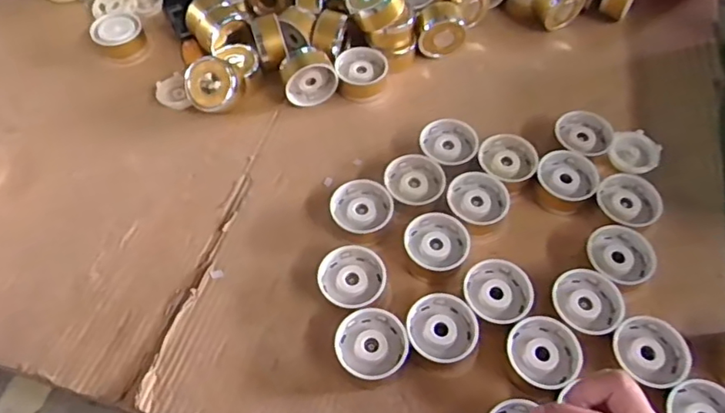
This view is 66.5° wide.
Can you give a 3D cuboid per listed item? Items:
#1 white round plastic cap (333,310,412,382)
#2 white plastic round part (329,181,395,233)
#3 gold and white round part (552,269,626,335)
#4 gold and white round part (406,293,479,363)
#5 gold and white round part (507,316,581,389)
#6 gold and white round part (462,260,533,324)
[{"bbox_3d":[0.008,0.137,0.547,0.066,0.032,0.066,0,57,0],"label":"white round plastic cap"},{"bbox_3d":[-0.001,0.006,0.632,0.071,0.035,0.064,15,59,9],"label":"white plastic round part"},{"bbox_3d":[0.225,0.101,0.566,0.065,0.042,0.069,0,57,0],"label":"gold and white round part"},{"bbox_3d":[0.079,0.119,0.551,0.065,0.020,0.066,0,57,0],"label":"gold and white round part"},{"bbox_3d":[0.175,0.143,0.540,0.064,0.031,0.067,0,57,0],"label":"gold and white round part"},{"bbox_3d":[0.137,0.088,0.569,0.062,0.034,0.070,-30,62,-18],"label":"gold and white round part"}]

